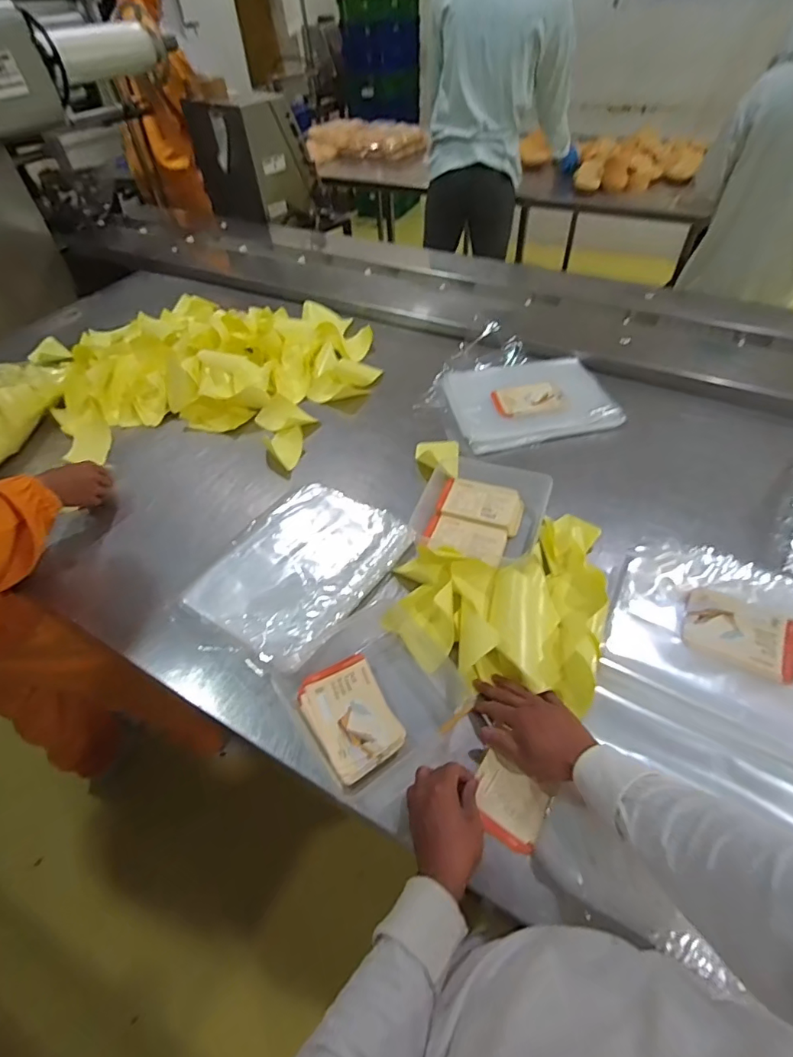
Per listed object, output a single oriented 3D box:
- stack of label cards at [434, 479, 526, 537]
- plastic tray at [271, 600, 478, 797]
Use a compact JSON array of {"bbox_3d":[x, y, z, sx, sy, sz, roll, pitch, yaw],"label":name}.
[{"bbox_3d":[0.147,-0.042,0.858,0.146,0.027,0.088,18,53,19],"label":"stack of label cards"},{"bbox_3d":[-0.038,0.207,0.645,0.208,0.038,0.213,-31,54,-20],"label":"plastic tray"}]

